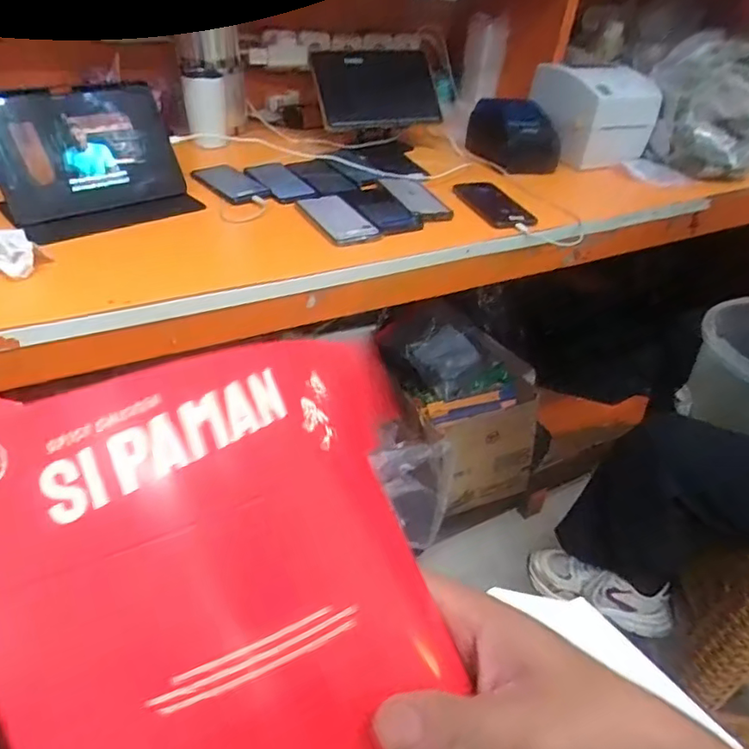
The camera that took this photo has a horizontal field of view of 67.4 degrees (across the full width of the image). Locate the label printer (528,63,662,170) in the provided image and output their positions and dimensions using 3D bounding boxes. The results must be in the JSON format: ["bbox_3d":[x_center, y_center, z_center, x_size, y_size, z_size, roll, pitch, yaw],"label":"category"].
[{"bbox_3d":[0.473,-0.576,1.212,0.185,0.180,0.232,-9,40,-15],"label":"label printer"}]

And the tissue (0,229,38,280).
[{"bbox_3d":[-0.450,-0.145,0.679,0.072,0.058,0.056,-28,48,-33],"label":"tissue"}]

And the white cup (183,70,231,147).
[{"bbox_3d":[-0.329,-0.520,1.103,0.074,0.123,0.080,-9,40,-15],"label":"white cup"}]

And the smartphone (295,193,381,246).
[{"bbox_3d":[-0.057,-0.240,0.867,0.077,0.009,0.167,-16,43,-23],"label":"smartphone"}]

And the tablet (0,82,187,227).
[{"bbox_3d":[-0.421,-0.330,0.826,0.249,0.171,0.014,-26,21,-33],"label":"tablet"}]

